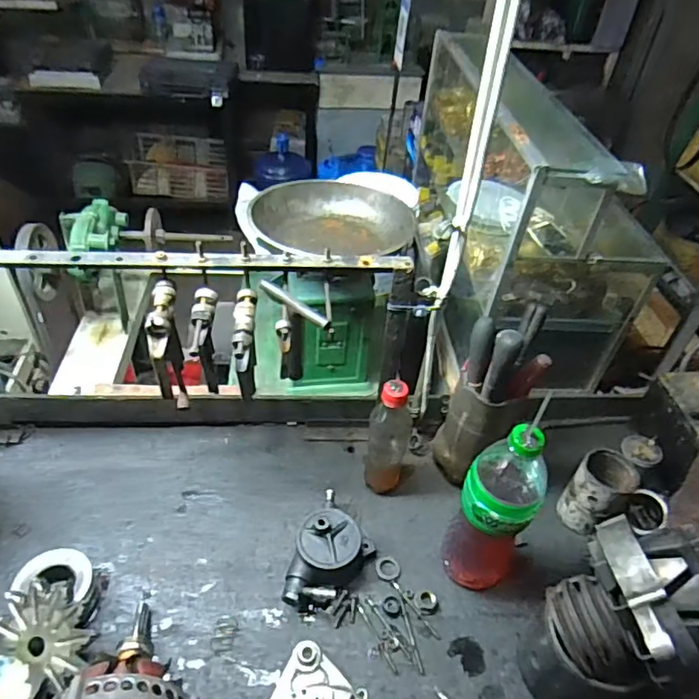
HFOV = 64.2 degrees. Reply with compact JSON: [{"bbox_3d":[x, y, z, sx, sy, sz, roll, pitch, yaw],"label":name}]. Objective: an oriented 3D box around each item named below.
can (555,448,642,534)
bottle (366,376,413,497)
[{"bbox_3d":[0.329,0.190,0.742,0.077,0.094,0.067,-31,54,-32],"label":"can"},{"bbox_3d":[0.055,0.110,0.738,0.053,0.196,0.065,13,44,7],"label":"bottle"}]

